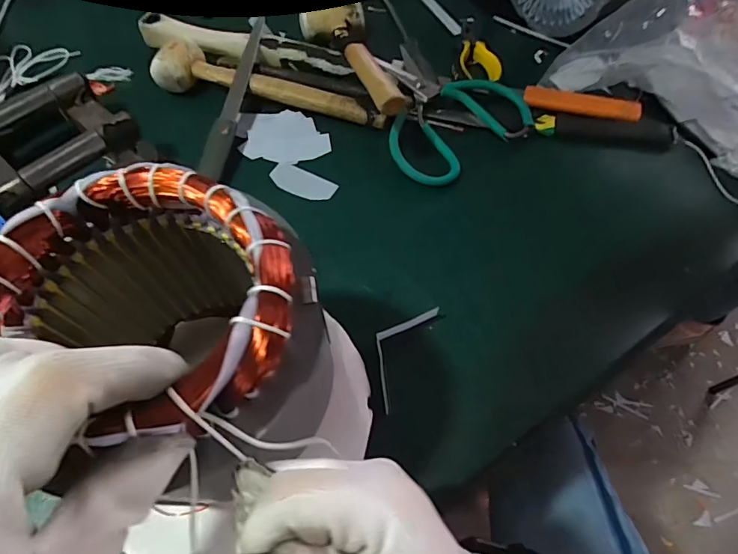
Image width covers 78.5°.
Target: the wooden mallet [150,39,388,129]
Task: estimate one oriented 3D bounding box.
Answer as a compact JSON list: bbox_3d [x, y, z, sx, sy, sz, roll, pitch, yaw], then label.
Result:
[{"bbox_3d":[-0.108,-0.210,0.492,0.266,0.040,0.065,12,60,7],"label":"wooden mallet"}]

